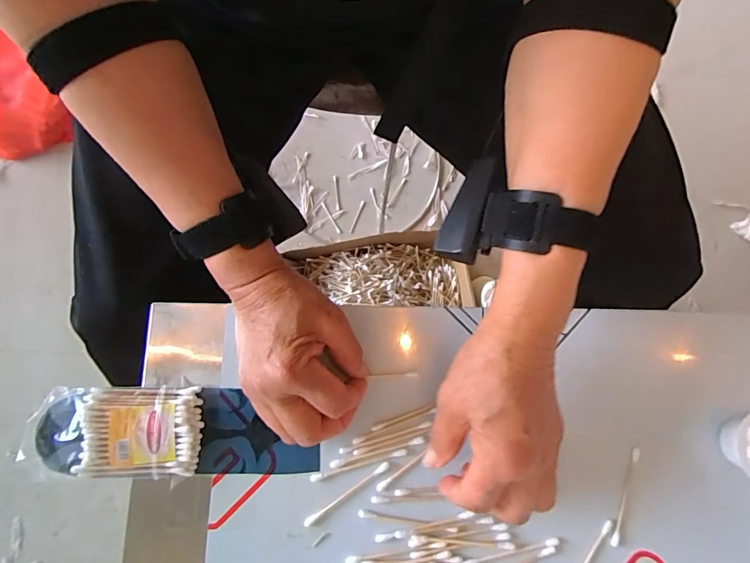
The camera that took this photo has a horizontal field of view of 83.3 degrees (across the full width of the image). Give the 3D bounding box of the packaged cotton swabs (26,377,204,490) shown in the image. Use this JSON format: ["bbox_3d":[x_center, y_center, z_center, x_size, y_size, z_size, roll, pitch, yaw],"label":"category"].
[{"bbox_3d":[-0.184,0.109,0.301,0.113,0.020,0.065,-4,79,-3],"label":"packaged cotton swabs"}]

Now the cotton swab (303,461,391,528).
[{"bbox_3d":[-0.020,0.153,0.304,0.071,0.004,0.006,-33,82,-8],"label":"cotton swab"}]

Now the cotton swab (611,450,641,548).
[{"bbox_3d":[0.184,0.157,0.309,0.006,0.007,0.071,20,79,1],"label":"cotton swab"}]

